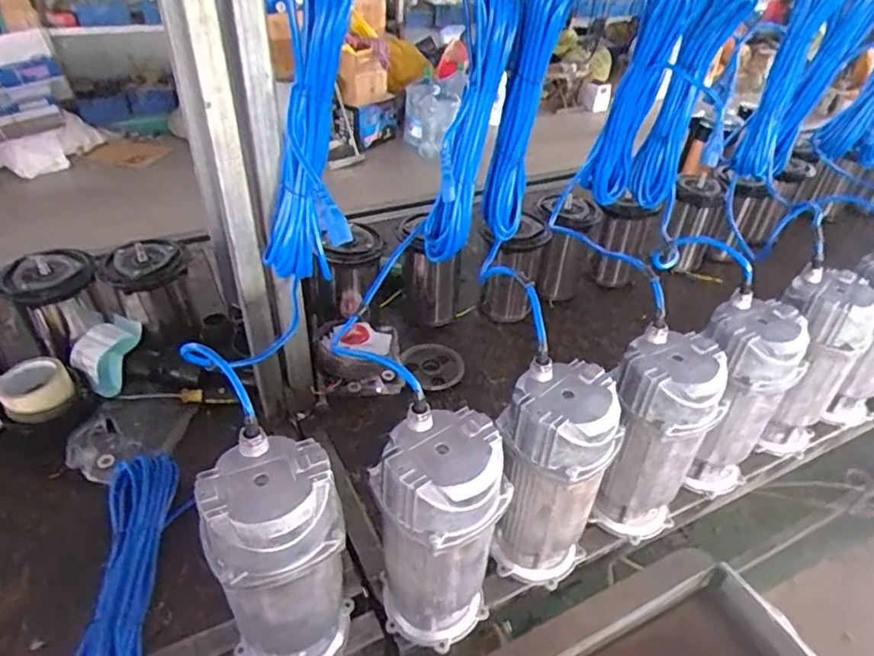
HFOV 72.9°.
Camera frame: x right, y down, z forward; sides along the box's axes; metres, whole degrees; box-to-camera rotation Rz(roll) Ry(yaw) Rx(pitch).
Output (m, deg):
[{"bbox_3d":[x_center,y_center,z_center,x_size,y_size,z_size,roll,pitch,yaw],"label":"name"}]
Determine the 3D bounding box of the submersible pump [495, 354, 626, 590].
[{"bbox_3d":[0.142,0.190,0.751,0.126,0.295,0.125,16,40,15],"label":"submersible pump"}]

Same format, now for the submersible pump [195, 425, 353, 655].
[{"bbox_3d":[-0.163,0.260,0.635,0.127,0.298,0.116,-3,39,-8],"label":"submersible pump"}]

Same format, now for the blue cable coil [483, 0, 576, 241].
[{"bbox_3d":[0.122,-0.297,0.827,0.082,0.352,0.053,9,38,8],"label":"blue cable coil"}]

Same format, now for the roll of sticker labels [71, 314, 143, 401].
[{"bbox_3d":[-0.542,0.049,0.993,0.074,0.105,0.109,30,45,30],"label":"roll of sticker labels"}]

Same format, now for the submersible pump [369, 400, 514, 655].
[{"bbox_3d":[0.002,0.238,0.681,0.124,0.292,0.119,-23,45,-30],"label":"submersible pump"}]

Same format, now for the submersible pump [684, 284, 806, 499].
[{"bbox_3d":[0.434,0.111,0.883,0.124,0.295,0.109,1,38,-3],"label":"submersible pump"}]

